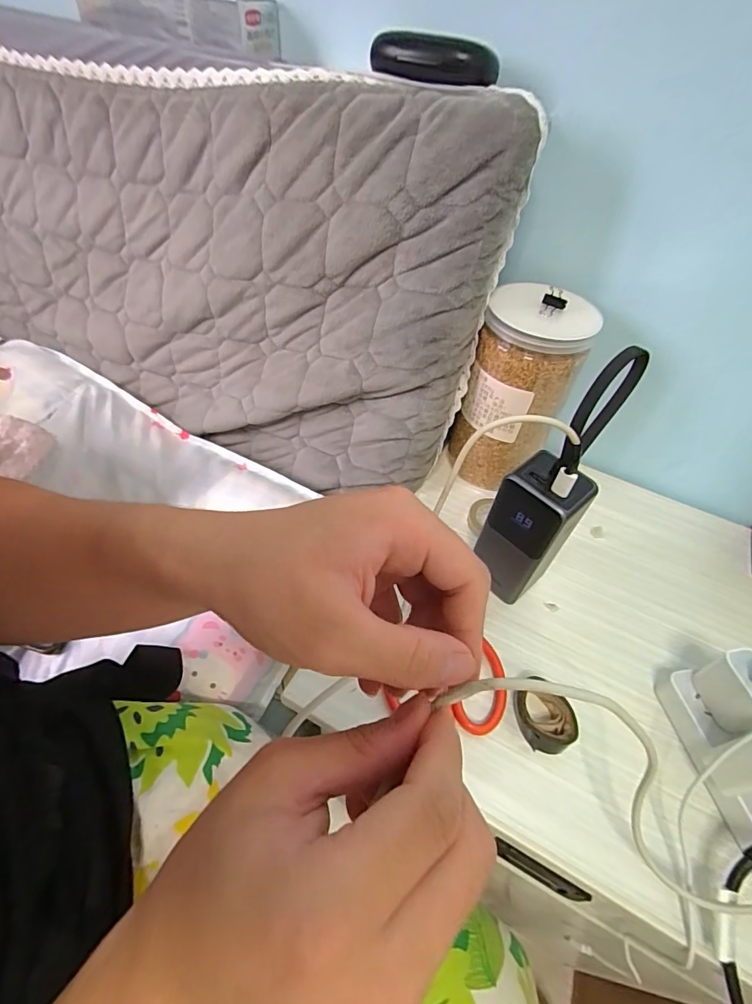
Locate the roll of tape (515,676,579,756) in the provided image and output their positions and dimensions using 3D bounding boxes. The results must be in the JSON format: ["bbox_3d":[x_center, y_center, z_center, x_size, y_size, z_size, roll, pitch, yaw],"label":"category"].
[{"bbox_3d":[0.123,0.159,0.341,0.041,0.022,0.049,-20,55,-22],"label":"roll of tape"}]

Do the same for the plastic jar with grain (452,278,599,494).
[{"bbox_3d":[0.133,-0.104,0.446,0.090,0.172,0.084,20,50,11],"label":"plastic jar with grain"}]

